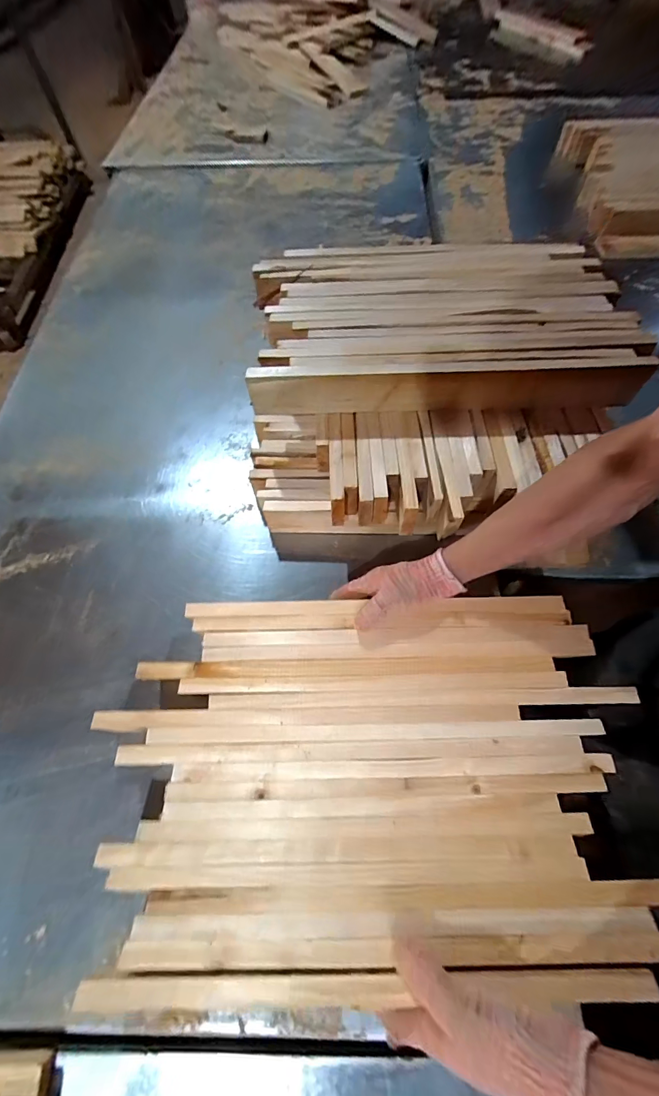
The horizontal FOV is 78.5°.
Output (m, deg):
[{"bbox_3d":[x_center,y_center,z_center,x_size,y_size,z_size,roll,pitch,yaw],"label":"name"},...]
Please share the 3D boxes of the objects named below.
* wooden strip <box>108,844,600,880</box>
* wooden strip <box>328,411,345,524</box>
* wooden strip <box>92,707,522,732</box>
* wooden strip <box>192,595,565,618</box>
[{"bbox_3d":[0.003,0.313,0.404,0.477,0.017,0.018,0,64,2],"label":"wooden strip"},{"bbox_3d":[0.010,-0.120,0.582,0.019,0.061,0.152,-1,64,-1],"label":"wooden strip"},{"bbox_3d":[0.013,0.206,0.475,0.580,0.014,0.023,0,64,2],"label":"wooden strip"},{"bbox_3d":[0.054,0.074,0.511,0.471,0.013,0.021,-1,64,3],"label":"wooden strip"}]

